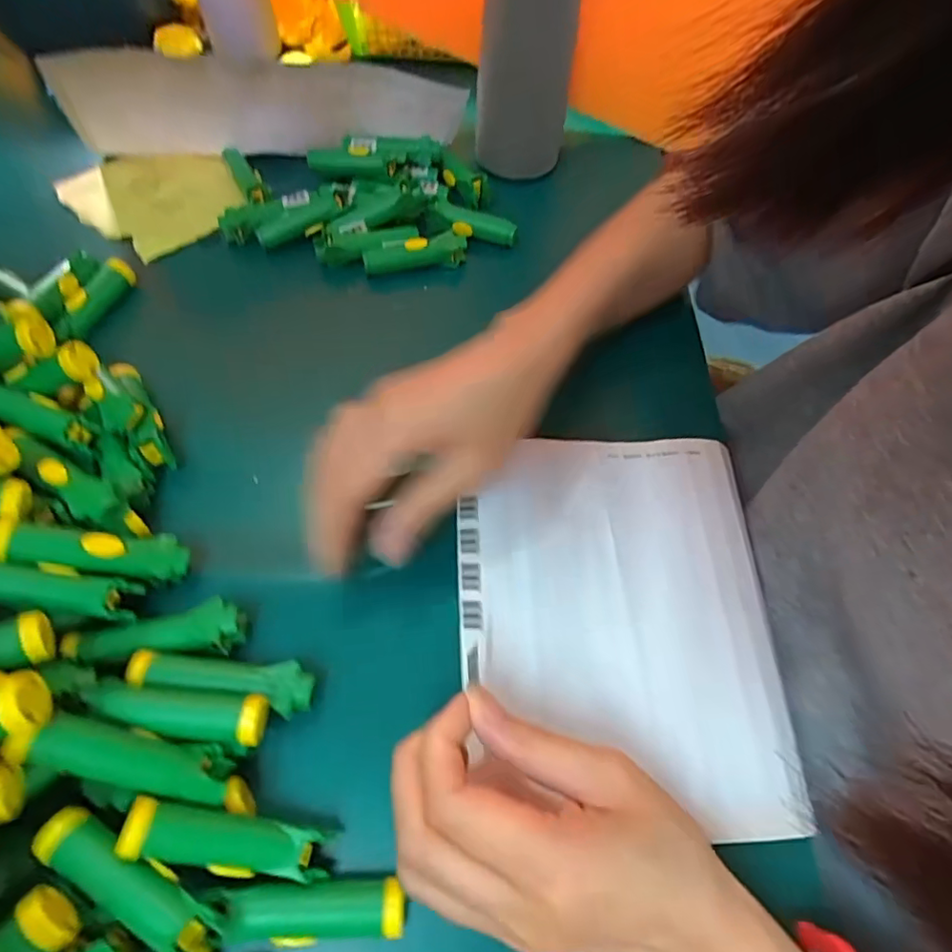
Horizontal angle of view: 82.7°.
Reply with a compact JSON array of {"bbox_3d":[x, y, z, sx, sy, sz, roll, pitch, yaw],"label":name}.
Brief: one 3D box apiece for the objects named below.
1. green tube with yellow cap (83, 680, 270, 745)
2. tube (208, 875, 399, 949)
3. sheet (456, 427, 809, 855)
[{"bbox_3d":[-0.128,0.103,0.237,0.071,0.030,0.019,6,62,1],"label":"green tube with yellow cap"},{"bbox_3d":[-0.066,0.177,0.220,0.072,0.014,0.020,0,62,-3],"label":"tube"},{"bbox_3d":[0.082,0.074,0.296,0.179,0.023,0.202,2,66,-11],"label":"sheet"}]

